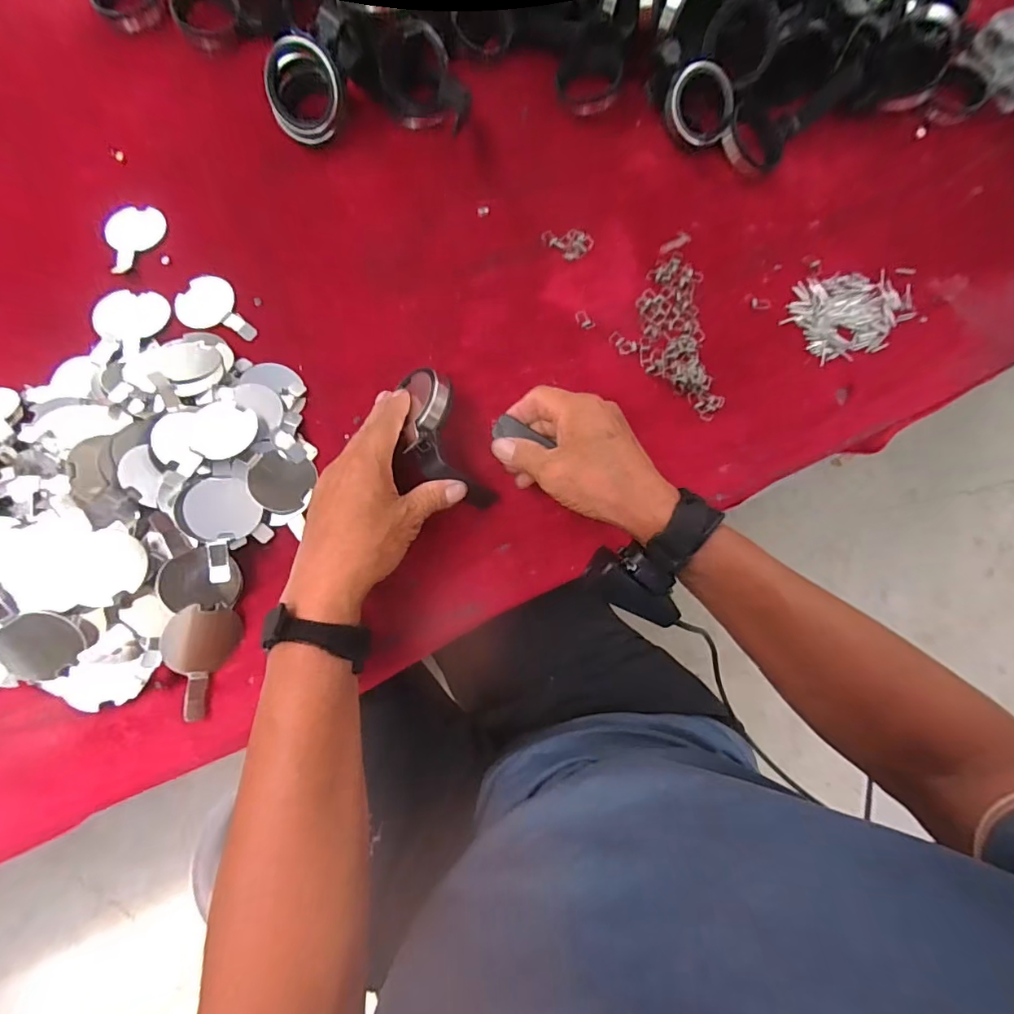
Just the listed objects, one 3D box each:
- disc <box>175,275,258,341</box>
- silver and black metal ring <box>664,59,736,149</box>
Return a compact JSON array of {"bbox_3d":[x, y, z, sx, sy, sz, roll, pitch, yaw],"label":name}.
[{"bbox_3d":[-0.270,-0.186,0.475,0.084,0.004,0.053,31,78,5],"label":"disc"},{"bbox_3d":[0.194,-0.406,0.507,0.067,0.015,0.068,16,110,-5],"label":"silver and black metal ring"}]

